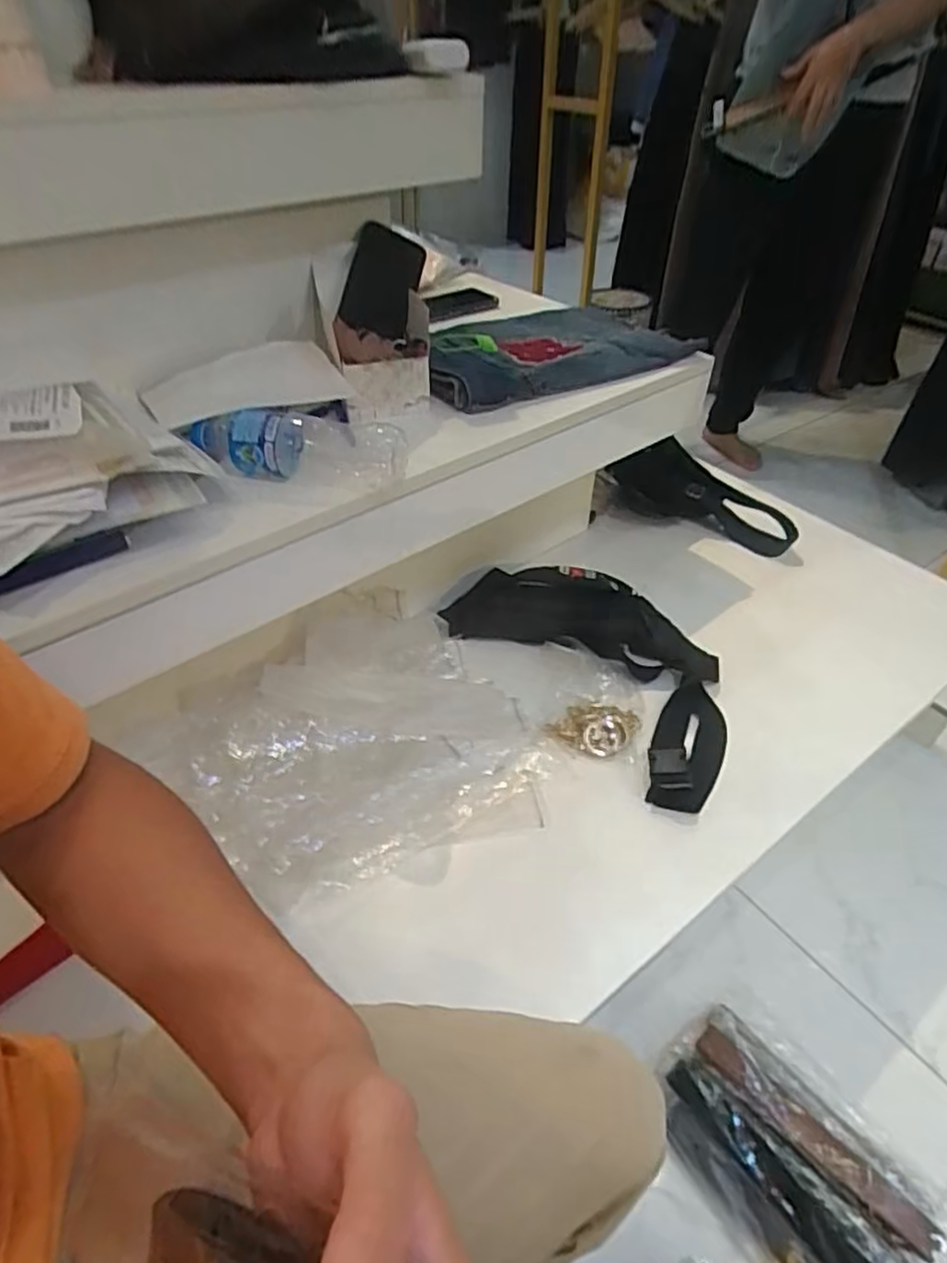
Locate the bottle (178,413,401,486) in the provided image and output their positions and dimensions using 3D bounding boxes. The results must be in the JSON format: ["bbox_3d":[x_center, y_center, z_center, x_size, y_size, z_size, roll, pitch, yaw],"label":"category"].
[{"bbox_3d":[-0.176,-0.184,0.683,0.215,0.059,0.067,-2,42,-3],"label":"bottle"}]

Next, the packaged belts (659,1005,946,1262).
[{"bbox_3d":[0.360,0.580,0.734,0.210,0.063,0.334,-27,50,-28],"label":"packaged belts"}]

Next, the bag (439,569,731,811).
[{"bbox_3d":[0.164,0.025,0.908,0.433,0.046,0.258,34,52,32],"label":"bag"}]

